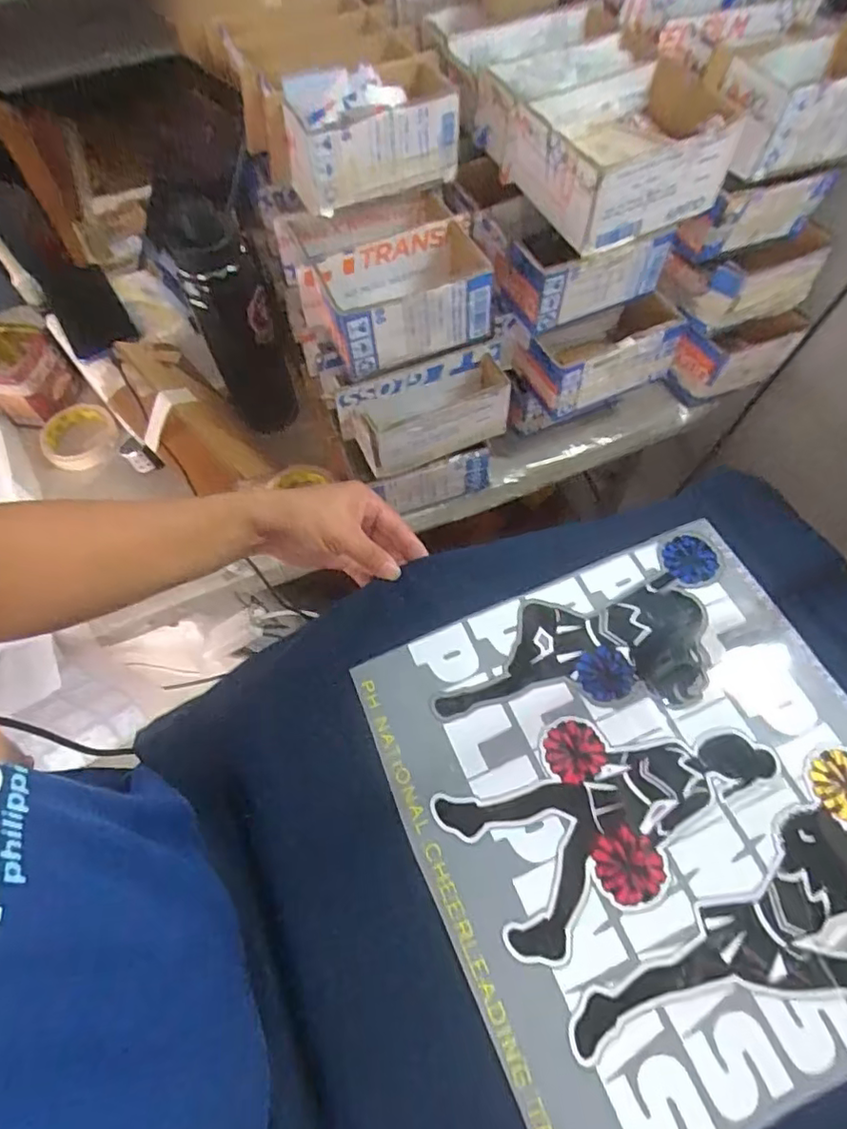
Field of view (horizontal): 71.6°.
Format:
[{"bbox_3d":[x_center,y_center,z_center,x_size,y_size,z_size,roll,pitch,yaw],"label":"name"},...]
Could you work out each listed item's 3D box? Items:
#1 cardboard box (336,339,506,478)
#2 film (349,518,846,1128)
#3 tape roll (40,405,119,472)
[{"bbox_3d":[0.006,-0.161,0.610,0.173,0.076,0.072,-22,64,-10],"label":"cardboard box"},{"bbox_3d":[0.167,0.162,0.420,0.337,0.012,0.342,-22,64,-9],"label":"film"},{"bbox_3d":[-0.443,-0.165,0.763,0.094,0.021,0.093,-1,62,1],"label":"tape roll"}]

